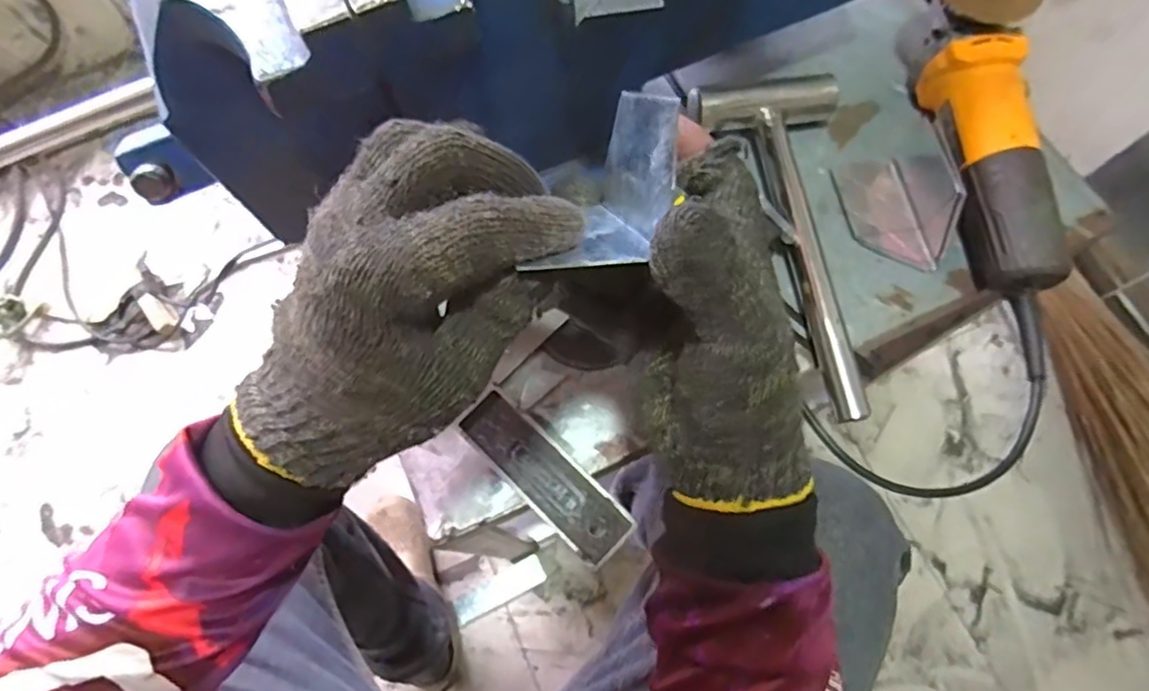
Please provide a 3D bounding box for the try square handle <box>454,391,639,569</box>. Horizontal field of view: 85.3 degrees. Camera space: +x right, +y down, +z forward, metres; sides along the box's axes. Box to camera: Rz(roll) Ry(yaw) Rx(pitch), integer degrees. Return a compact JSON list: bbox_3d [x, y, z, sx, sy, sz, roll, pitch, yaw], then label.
[{"bbox_3d":[-0.021,0.093,0.448,0.142,0.011,0.042,43,76,13],"label":"try square handle"}]

